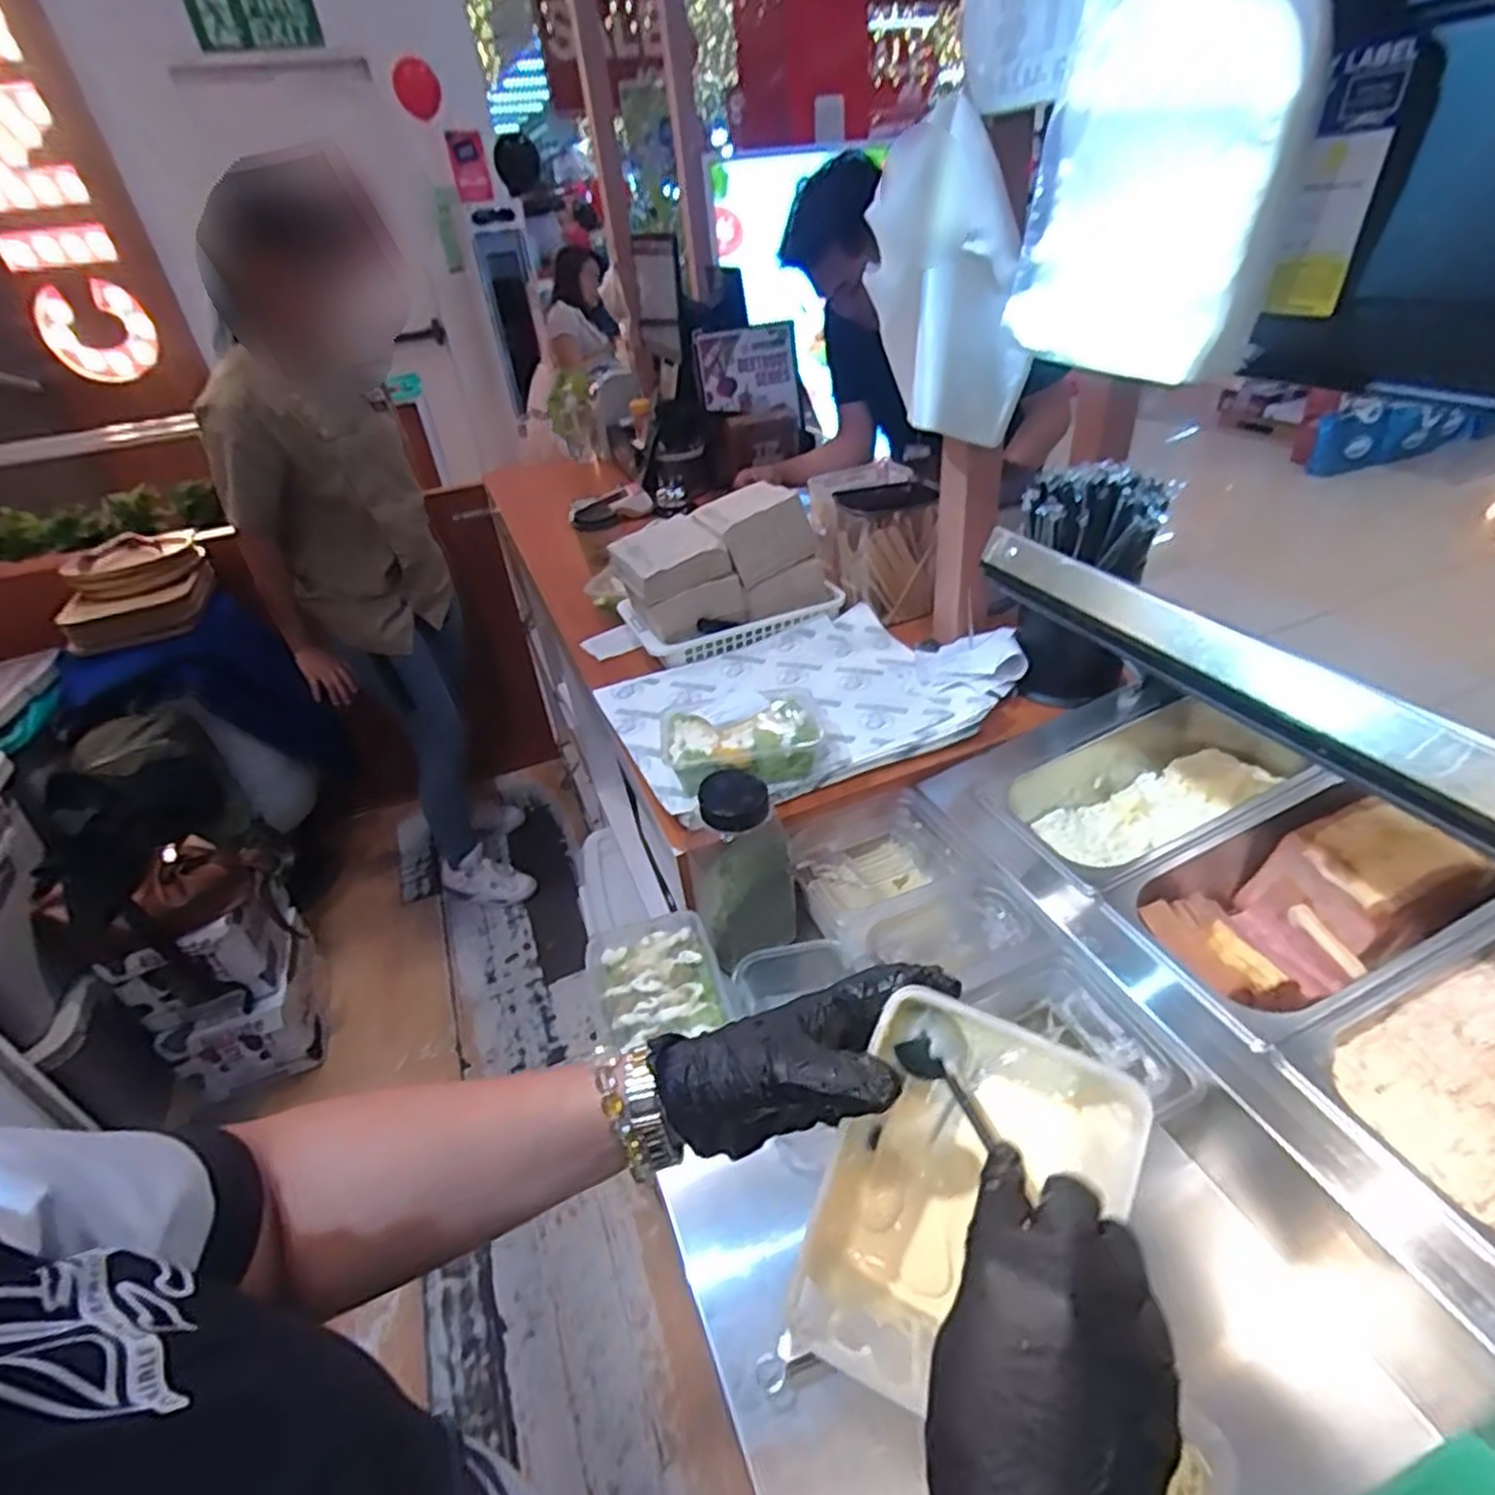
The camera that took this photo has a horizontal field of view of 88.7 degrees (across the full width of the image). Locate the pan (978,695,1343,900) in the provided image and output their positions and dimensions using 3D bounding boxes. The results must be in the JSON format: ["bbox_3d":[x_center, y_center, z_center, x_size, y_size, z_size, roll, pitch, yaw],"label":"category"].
[{"bbox_3d":[0.410,0.061,0.793,0.277,0.093,0.184,-17,36,-13],"label":"pan"}]

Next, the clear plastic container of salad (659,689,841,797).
[{"bbox_3d":[0.002,-0.010,0.837,0.184,0.068,0.114,-11,35,-6],"label":"clear plastic container of salad"}]

